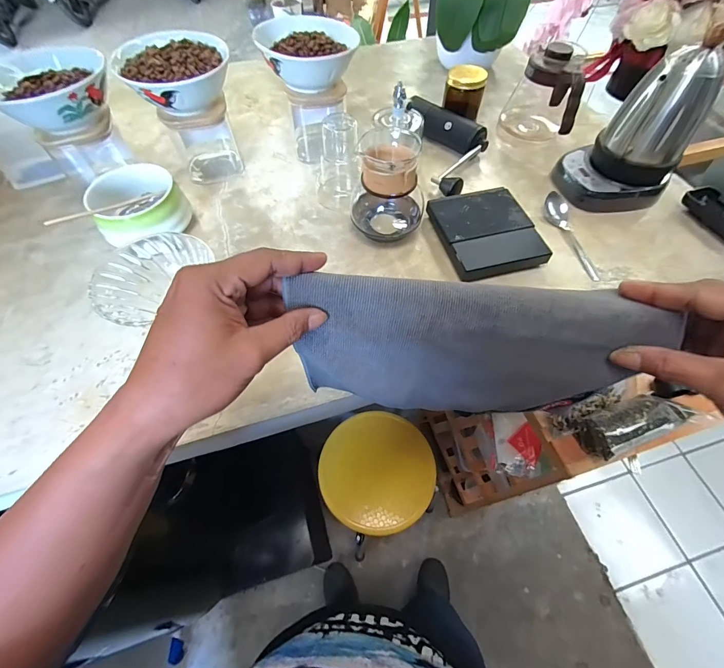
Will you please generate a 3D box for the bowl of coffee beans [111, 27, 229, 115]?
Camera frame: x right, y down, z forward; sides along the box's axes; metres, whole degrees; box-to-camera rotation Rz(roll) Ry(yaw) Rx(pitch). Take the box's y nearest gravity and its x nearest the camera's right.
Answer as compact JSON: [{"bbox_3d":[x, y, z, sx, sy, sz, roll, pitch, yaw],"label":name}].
[{"bbox_3d":[-0.264,-0.381,0.511,0.152,0.068,0.130,-28,62,-15],"label":"bowl of coffee beans"}]

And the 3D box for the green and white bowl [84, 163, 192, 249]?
[{"bbox_3d":[-0.330,-0.185,0.526,0.121,0.076,0.128,0,59,1],"label":"green and white bowl"}]

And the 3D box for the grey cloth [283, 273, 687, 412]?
[{"bbox_3d":[0.080,0.022,0.303,0.266,0.142,0.026,6,46,-1],"label":"grey cloth"}]

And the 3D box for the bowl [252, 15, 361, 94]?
[{"bbox_3d":[-0.082,-0.437,0.548,0.148,0.059,0.131,-9,59,-5],"label":"bowl"}]

